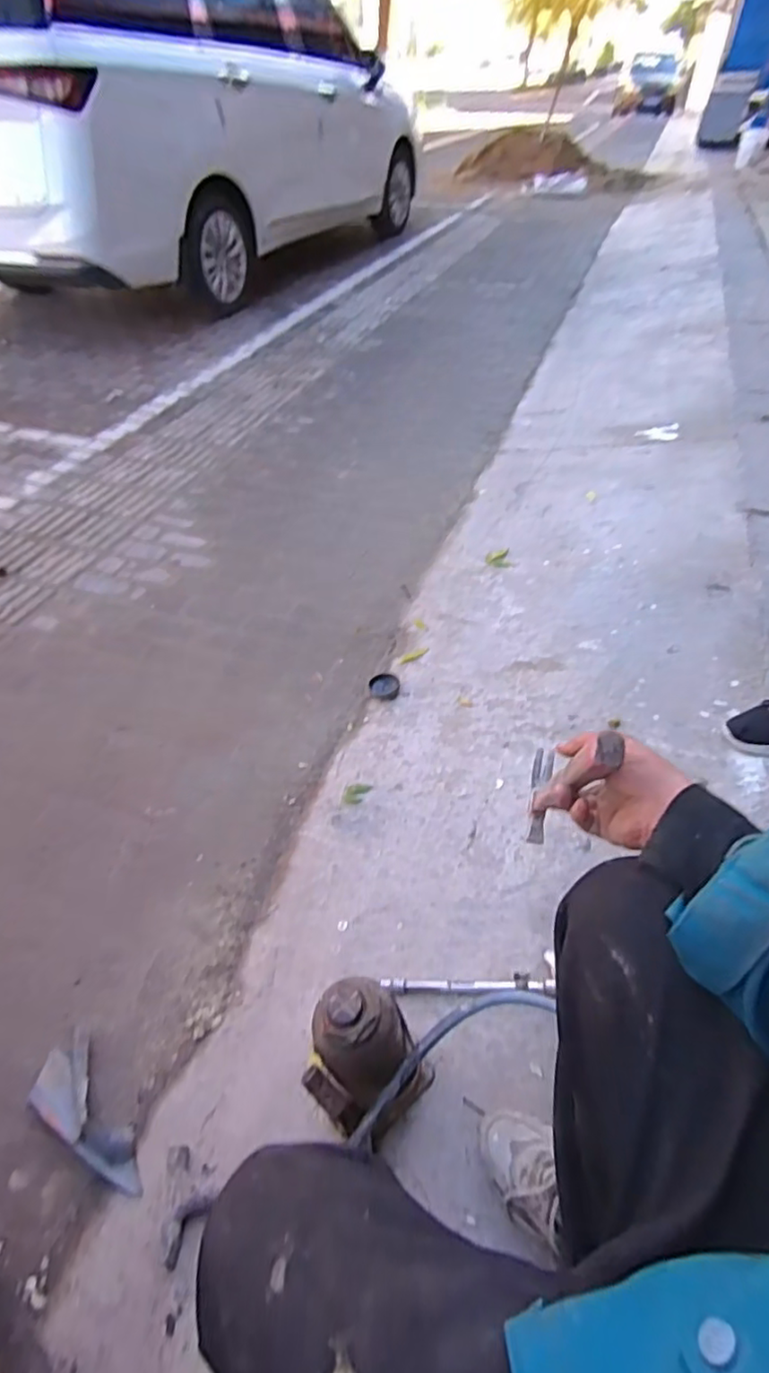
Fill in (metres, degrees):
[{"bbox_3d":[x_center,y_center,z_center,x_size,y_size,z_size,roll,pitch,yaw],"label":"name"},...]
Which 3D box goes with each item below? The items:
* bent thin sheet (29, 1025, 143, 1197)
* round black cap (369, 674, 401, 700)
[{"bbox_3d":[-0.447,0.643,0.897,0.102,0.038,0.262,-31,54,-27],"label":"bent thin sheet"},{"bbox_3d":[0.001,0.000,1.485,0.073,0.025,0.086,4,46,3],"label":"round black cap"}]

